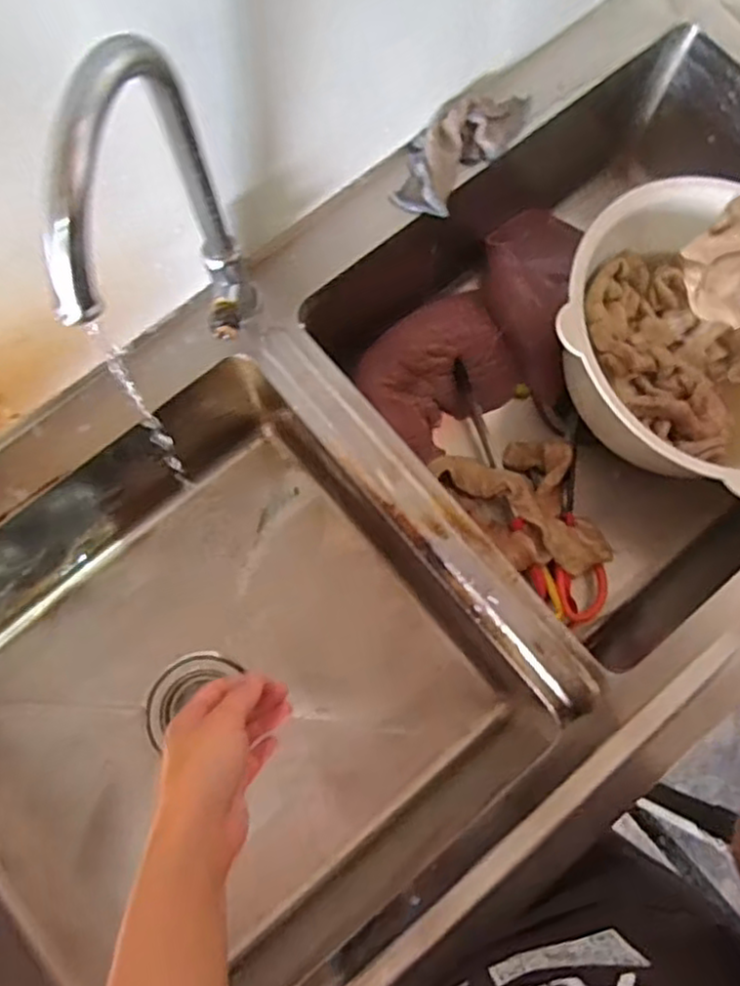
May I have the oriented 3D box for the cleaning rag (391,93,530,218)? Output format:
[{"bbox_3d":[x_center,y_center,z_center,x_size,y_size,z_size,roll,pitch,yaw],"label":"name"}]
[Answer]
[{"bbox_3d":[0.085,-0.323,0.649,0.063,0.039,0.164,41,80,7],"label":"cleaning rag"}]

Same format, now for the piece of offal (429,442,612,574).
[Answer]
[{"bbox_3d":[0.156,0.017,0.752,0.155,0.044,0.156,-14,78,-4],"label":"piece of offal"}]

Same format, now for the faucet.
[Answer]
[{"bbox_3d":[-0.120,-0.133,0.452,0.029,0.315,0.156,10,78,1],"label":"faucet"}]

